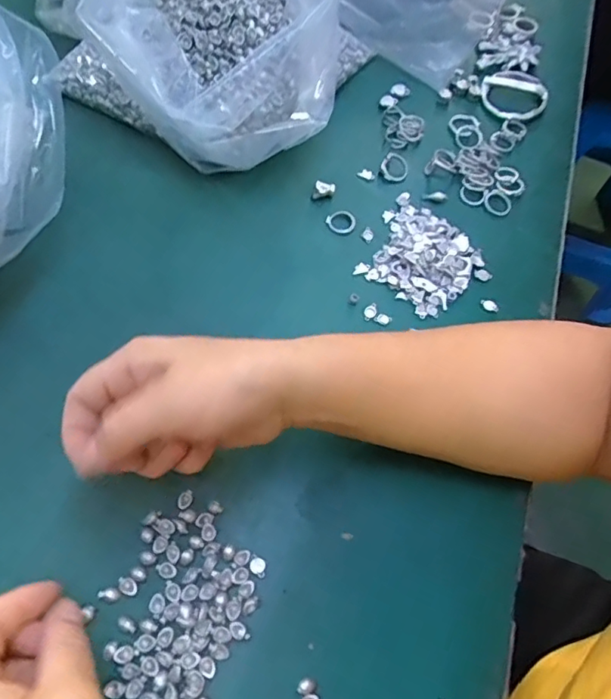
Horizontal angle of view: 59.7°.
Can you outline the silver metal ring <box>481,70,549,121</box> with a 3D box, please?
[{"bbox_3d":[0.193,-0.234,0.488,0.053,0.018,0.061,-14,64,-11],"label":"silver metal ring"}]

